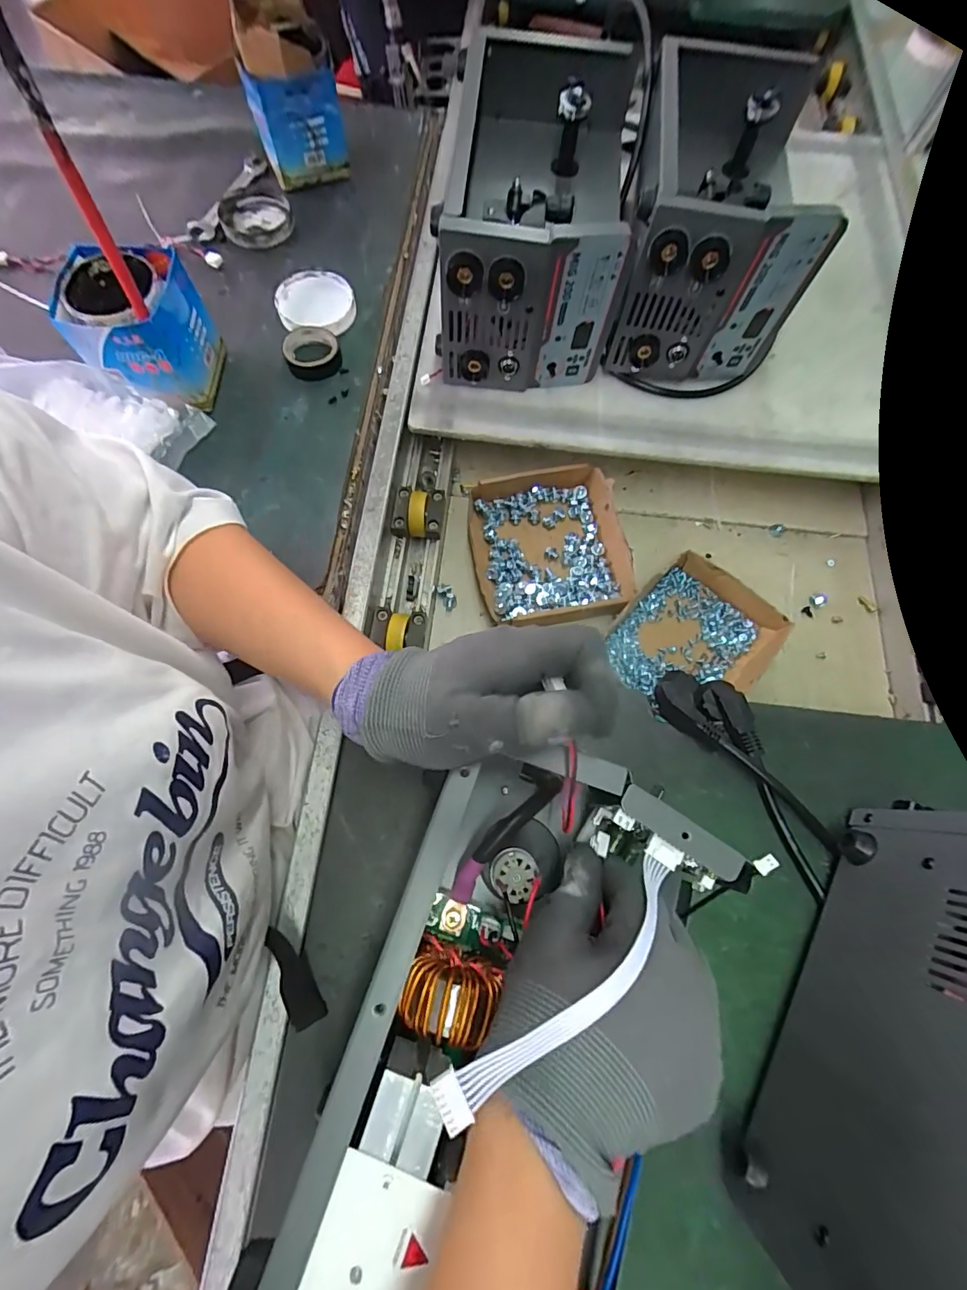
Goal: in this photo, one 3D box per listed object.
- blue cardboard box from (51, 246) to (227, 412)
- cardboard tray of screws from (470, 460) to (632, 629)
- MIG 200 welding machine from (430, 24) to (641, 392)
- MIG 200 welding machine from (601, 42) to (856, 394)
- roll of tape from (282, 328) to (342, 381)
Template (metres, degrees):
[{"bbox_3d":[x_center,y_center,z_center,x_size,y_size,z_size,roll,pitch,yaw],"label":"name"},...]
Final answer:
[{"bbox_3d":[-0.330,-0.300,0.468,0.099,0.108,0.096,0,73,-1],"label":"blue cardboard box"},{"bbox_3d":[0.073,-0.109,0.536,0.165,0.026,0.178,-11,74,-4],"label":"cardboard tray of screws"},{"bbox_3d":[0.056,-0.446,0.509,0.174,0.156,0.315,7,73,1],"label":"MIG 200 welding machine"},{"bbox_3d":[0.247,-0.457,0.517,0.181,0.159,0.319,13,73,3],"label":"MIG 200 welding machine"},{"bbox_3d":[-0.187,-0.319,0.527,0.058,0.016,0.063,0,73,-1],"label":"roll of tape"}]

